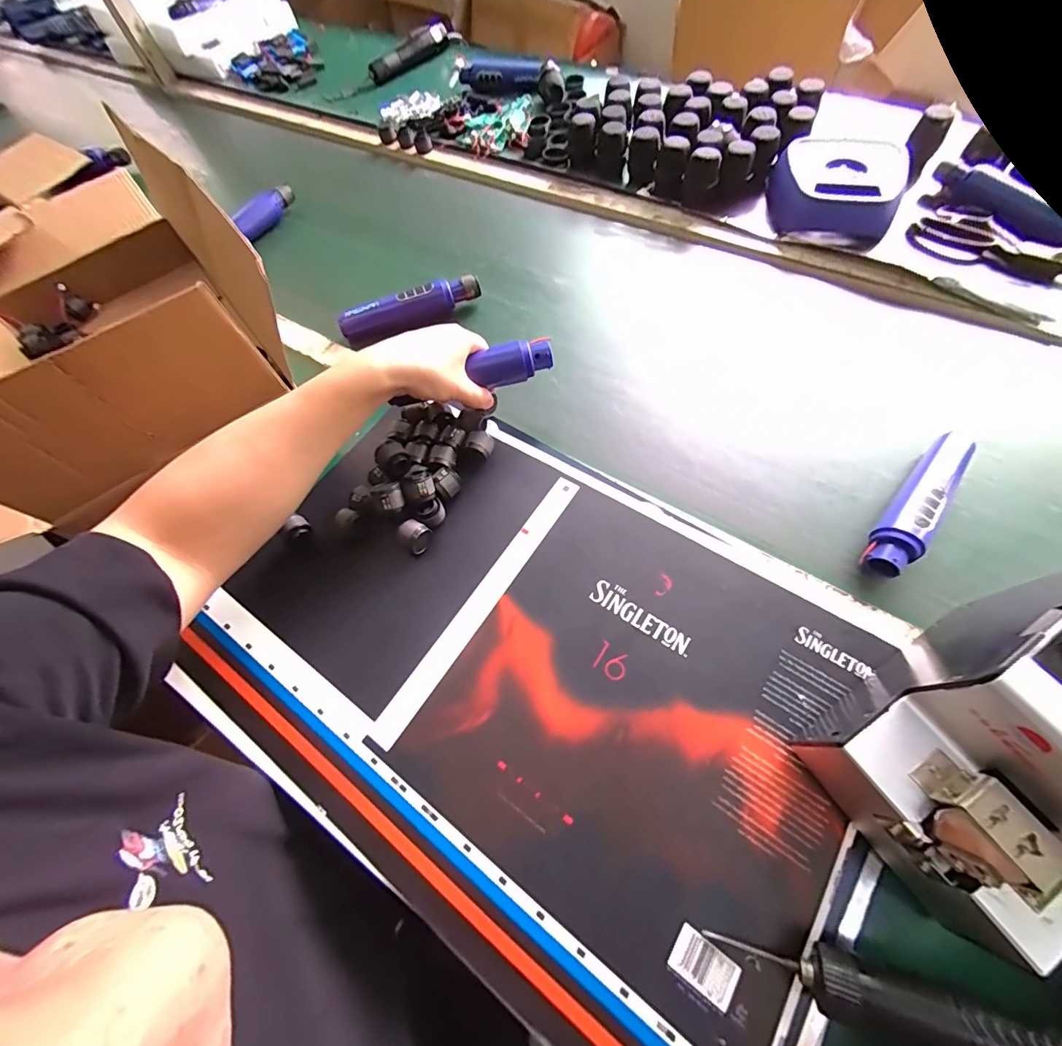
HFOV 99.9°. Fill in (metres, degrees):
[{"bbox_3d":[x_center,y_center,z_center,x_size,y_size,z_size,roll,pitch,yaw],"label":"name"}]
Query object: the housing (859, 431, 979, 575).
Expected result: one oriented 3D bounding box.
[{"bbox_3d":[0.357,-0.016,0.414,0.037,0.042,0.171,37,72,21],"label":"housing"}]

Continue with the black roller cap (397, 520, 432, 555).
[{"bbox_3d":[-0.113,0.012,0.433,0.026,0.026,0.026,-2,63,4],"label":"black roller cap"}]

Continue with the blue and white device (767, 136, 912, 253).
[{"bbox_3d":[0.412,-0.458,0.608,0.159,0.053,0.162,19,66,14],"label":"blue and white device"}]

